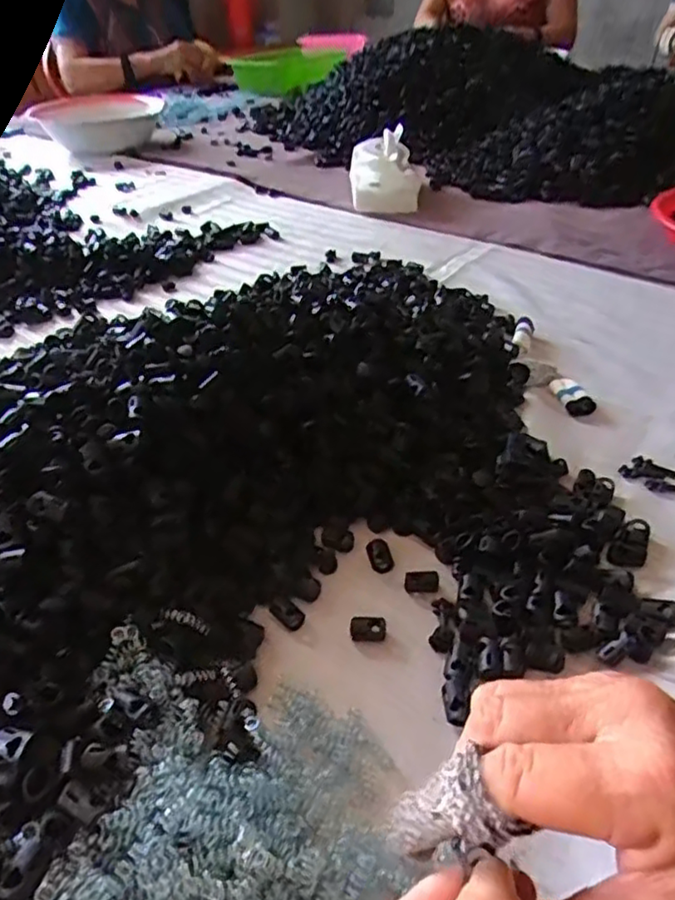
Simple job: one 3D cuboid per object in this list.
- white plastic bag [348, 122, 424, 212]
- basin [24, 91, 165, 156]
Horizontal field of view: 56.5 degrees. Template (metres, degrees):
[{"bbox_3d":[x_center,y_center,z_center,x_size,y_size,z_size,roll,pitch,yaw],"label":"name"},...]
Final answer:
[{"bbox_3d":[0.065,-0.380,0.857,0.092,0.071,0.123,-2,38,1],"label":"white plastic bag"},{"bbox_3d":[-0.441,-0.612,1.171,0.223,0.064,0.207,-2,40,1],"label":"basin"}]

